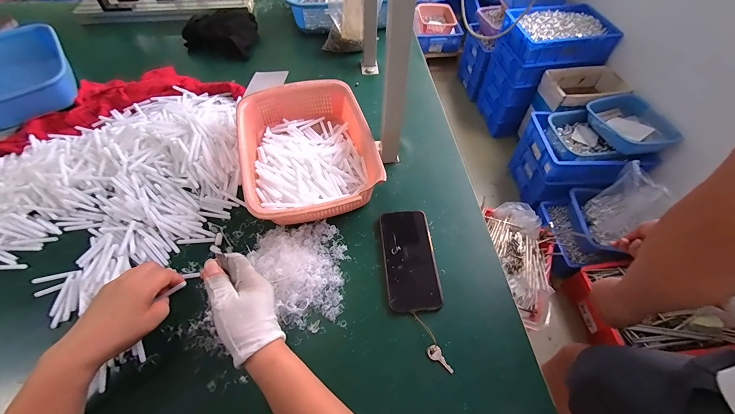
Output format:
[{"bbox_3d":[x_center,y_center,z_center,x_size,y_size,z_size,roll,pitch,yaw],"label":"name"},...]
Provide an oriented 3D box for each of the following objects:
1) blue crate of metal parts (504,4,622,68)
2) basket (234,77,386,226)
[{"bbox_3d":[0.817,-0.732,1.350,0.385,0.130,0.291,-4,56,-3],"label":"blue crate of metal parts"},{"bbox_3d":[-0.105,-0.098,0.553,0.216,0.071,0.291,-14,57,-9],"label":"basket"}]

